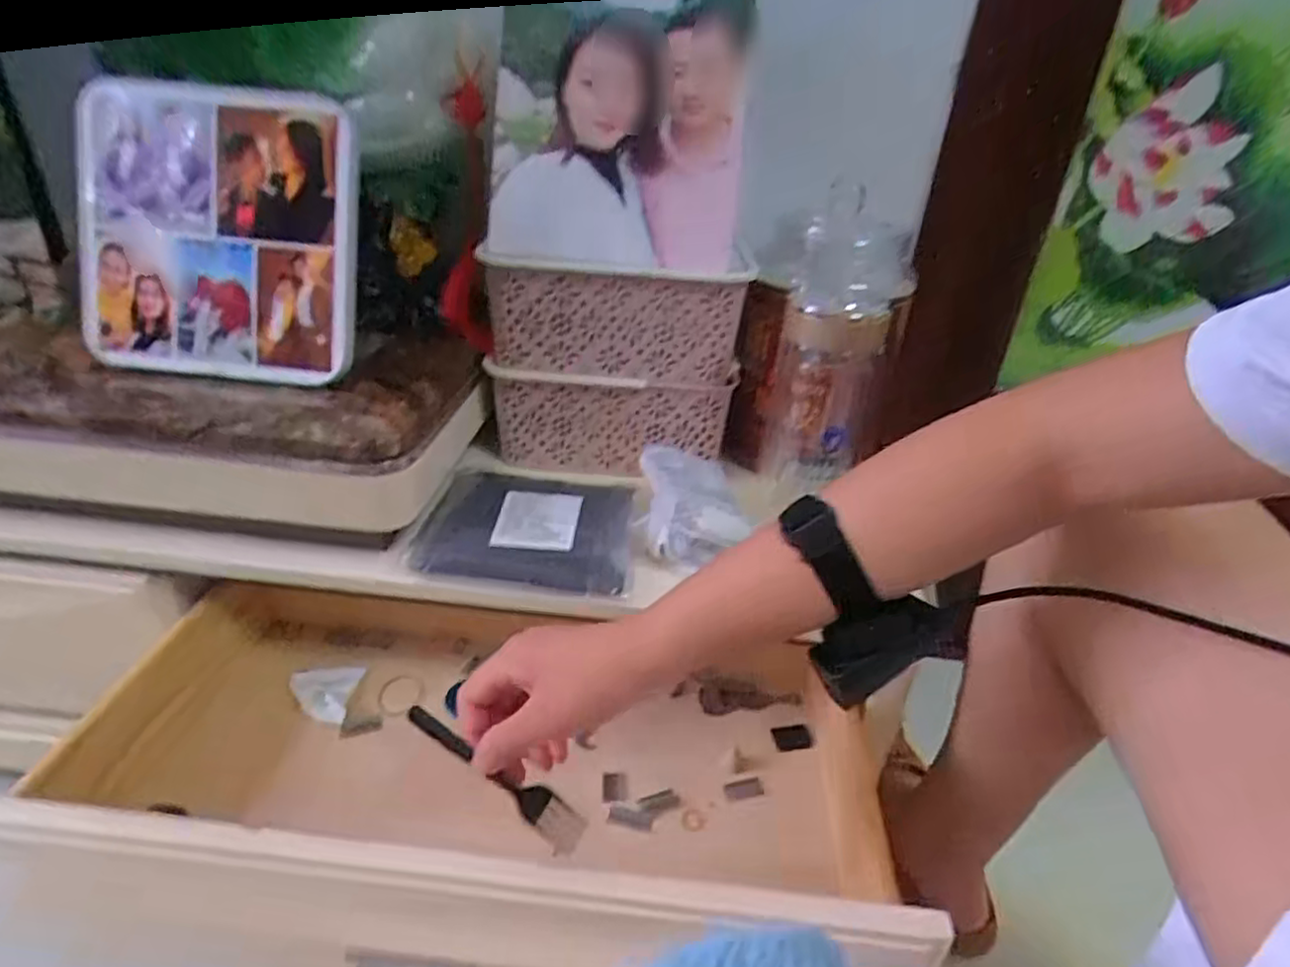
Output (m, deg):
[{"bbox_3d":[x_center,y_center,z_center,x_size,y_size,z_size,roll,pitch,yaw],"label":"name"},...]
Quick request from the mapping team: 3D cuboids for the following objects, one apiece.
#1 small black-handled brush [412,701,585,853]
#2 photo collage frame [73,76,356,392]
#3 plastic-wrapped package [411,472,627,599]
[{"bbox_3d":[-0.082,0.156,0.372,0.113,0.013,0.016,32,36,10],"label":"small black-handled brush"},{"bbox_3d":[-0.309,-0.178,0.497,0.193,0.197,0.017,8,12,1],"label":"photo collage frame"},{"bbox_3d":[-0.086,0.031,0.545,0.158,0.022,0.119,8,30,8],"label":"plastic-wrapped package"}]

